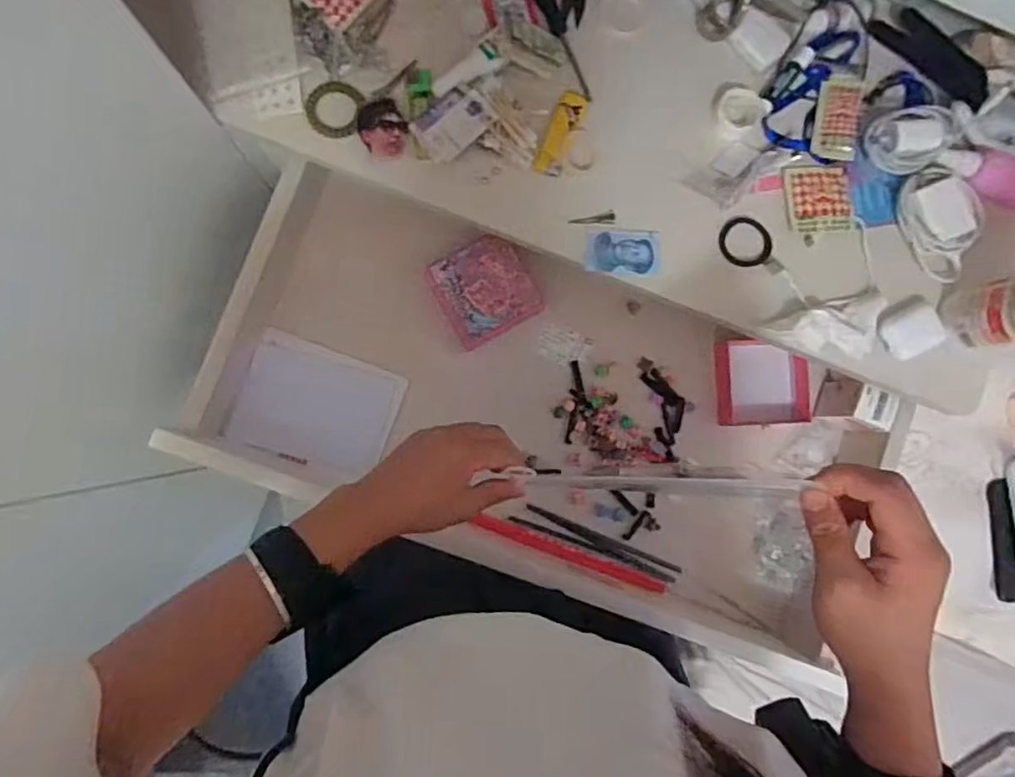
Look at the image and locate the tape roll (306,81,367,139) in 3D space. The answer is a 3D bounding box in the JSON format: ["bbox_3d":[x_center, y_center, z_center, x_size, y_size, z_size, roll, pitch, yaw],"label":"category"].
[{"bbox_3d":[-0.153,-0.247,0.550,0.049,0.013,0.048,0,87,-5],"label":"tape roll"}]

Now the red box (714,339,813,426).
[{"bbox_3d":[0.276,-0.006,0.683,0.096,0.048,0.090,-3,87,-5],"label":"red box"}]

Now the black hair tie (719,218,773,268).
[{"bbox_3d":[0.223,-0.136,0.578,0.045,0.010,0.049,-24,83,3],"label":"black hair tie"}]

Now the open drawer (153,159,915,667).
[{"bbox_3d":[0.046,0.024,0.650,0.654,0.111,0.310,21,85,-4],"label":"open drawer"}]

